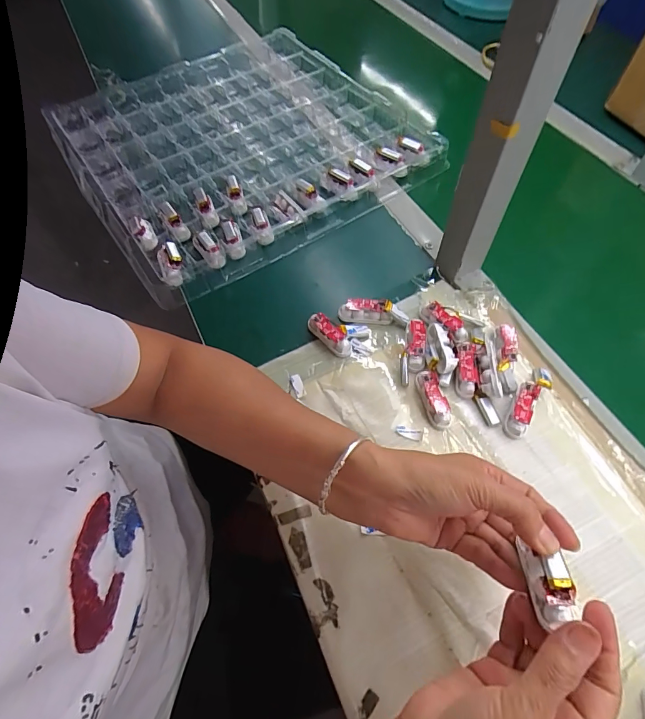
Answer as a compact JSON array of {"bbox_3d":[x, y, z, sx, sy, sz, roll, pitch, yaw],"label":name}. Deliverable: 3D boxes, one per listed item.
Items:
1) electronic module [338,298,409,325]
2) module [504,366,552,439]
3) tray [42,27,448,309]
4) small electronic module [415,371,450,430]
[{"bbox_3d":[0.057,-0.053,0.461,0.076,0.024,0.019,8,60,6],"label":"electronic module"},{"bbox_3d":[0.203,0.040,0.404,0.024,0.023,0.080,31,65,19],"label":"module"},{"bbox_3d":[-0.139,-0.353,0.642,0.474,0.039,0.491,-32,63,-16],"label":"tray"},{"bbox_3d":[0.111,0.039,0.409,0.021,0.018,0.061,-13,60,-6],"label":"small electronic module"}]

